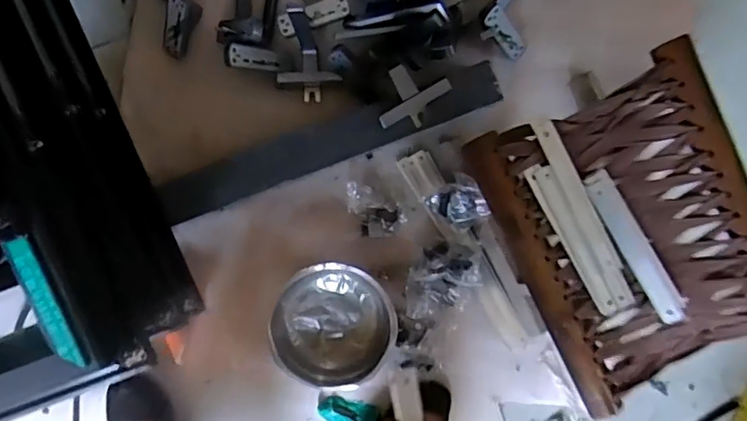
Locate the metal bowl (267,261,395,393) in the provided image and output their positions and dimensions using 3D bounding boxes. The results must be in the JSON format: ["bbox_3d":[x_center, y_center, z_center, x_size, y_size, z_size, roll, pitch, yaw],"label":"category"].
[{"bbox_3d":[-0.058,0.168,0.796,0.183,0.074,0.188,0,98,1],"label":"metal bowl"}]

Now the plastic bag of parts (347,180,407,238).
[{"bbox_3d":[-0.004,0.005,0.795,0.097,0.023,0.061,31,97,-3],"label":"plastic bag of parts"}]

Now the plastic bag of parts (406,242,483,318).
[{"bbox_3d":[0.103,0.103,0.787,0.106,0.058,0.103,2,98,1],"label":"plastic bag of parts"}]

